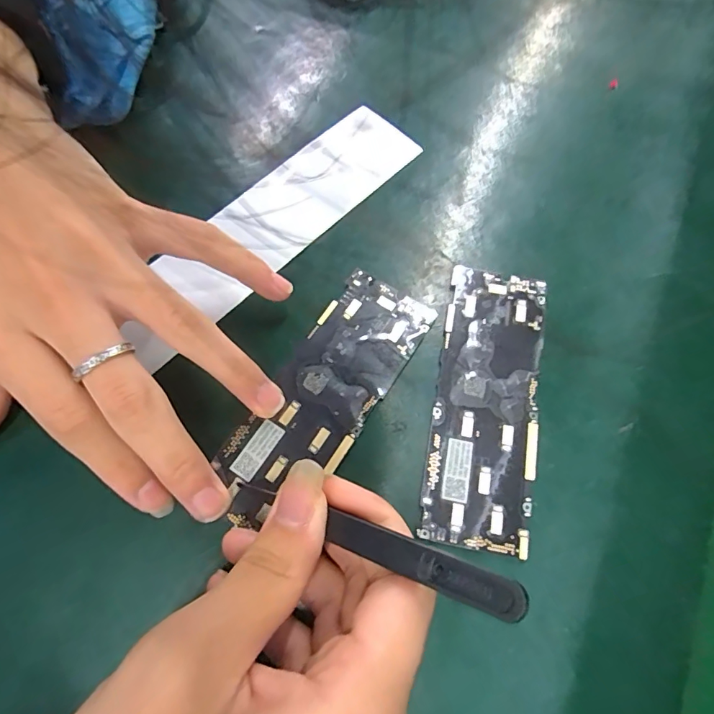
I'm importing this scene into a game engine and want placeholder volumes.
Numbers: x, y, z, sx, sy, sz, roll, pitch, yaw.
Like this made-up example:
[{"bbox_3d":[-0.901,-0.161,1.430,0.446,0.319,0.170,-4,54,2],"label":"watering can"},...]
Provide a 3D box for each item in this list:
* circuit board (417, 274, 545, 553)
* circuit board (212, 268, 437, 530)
[{"bbox_3d":[0.058,0.018,0.200,0.044,0.004,0.125,10,72,4],"label":"circuit board"},{"bbox_3d":[-0.015,0.015,0.200,0.045,0.004,0.120,34,72,13],"label":"circuit board"}]

